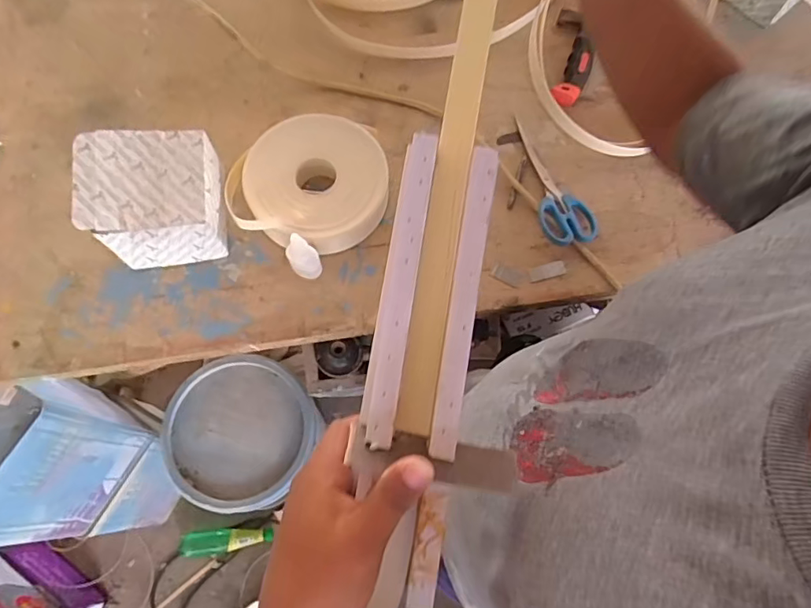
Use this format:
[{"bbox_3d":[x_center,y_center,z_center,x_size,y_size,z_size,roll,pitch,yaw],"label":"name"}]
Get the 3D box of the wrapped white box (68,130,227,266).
[{"bbox_3d":[-0.288,-0.122,0.611,0.140,0.105,0.124,-11,72,-4],"label":"wrapped white box"}]

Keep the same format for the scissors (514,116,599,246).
[{"bbox_3d":[0.187,-0.168,0.687,0.074,0.025,0.199,-20,73,-7],"label":"scissors"}]

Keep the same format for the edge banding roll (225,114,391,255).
[{"bbox_3d":[-0.118,-0.146,0.647,0.199,0.052,0.165,-20,73,-7],"label":"edge banding roll"}]

